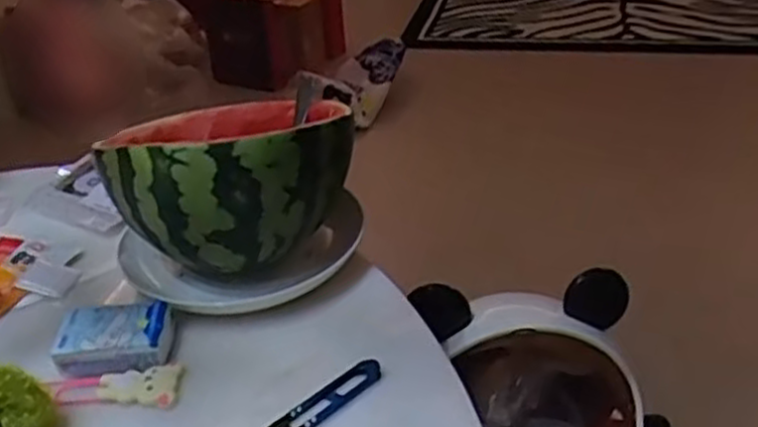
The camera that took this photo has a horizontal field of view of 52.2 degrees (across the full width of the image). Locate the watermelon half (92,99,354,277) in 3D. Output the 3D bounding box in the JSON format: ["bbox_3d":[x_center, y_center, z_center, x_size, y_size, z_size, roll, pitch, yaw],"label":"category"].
[{"bbox_3d":[-0.114,-0.032,0.625,0.186,0.132,0.185,-5,32,-2],"label":"watermelon half"}]

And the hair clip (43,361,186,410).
[{"bbox_3d":[-0.181,0.116,0.528,0.091,0.007,0.037,-1,32,6],"label":"hair clip"}]

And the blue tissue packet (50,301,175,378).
[{"bbox_3d":[-0.187,0.090,0.551,0.078,0.026,0.051,-6,32,-3],"label":"blue tissue packet"}]

